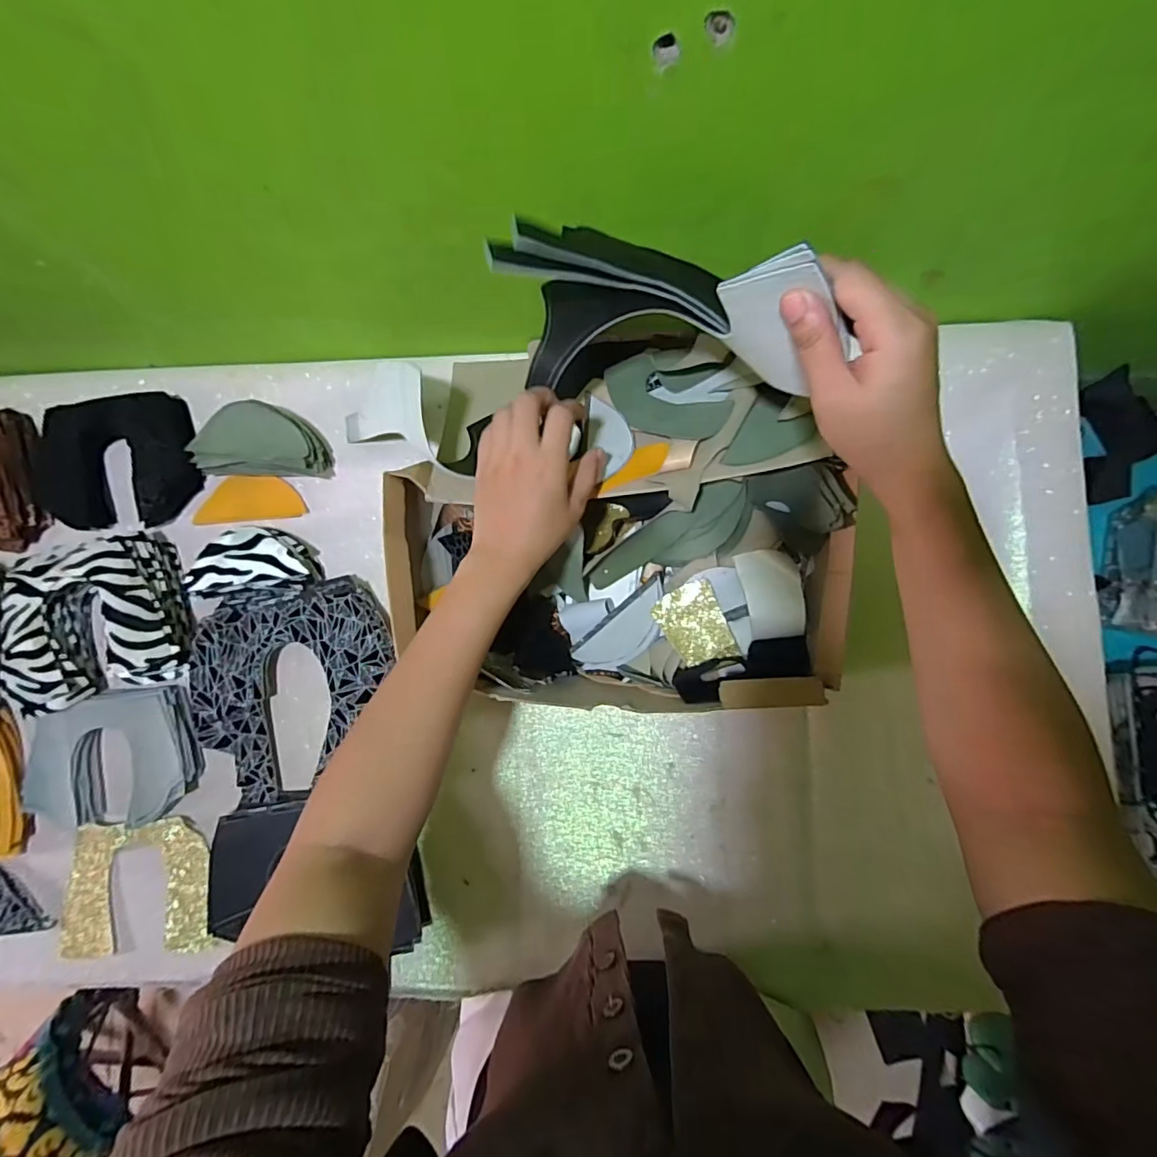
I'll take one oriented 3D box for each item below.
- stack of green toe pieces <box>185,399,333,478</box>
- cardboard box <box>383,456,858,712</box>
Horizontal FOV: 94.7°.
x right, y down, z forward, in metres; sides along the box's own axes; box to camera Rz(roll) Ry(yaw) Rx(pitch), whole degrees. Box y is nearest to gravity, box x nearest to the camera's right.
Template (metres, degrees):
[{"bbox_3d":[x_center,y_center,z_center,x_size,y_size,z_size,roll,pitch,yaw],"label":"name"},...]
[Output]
[{"bbox_3d":[-0.311,-0.134,0.525,0.131,0.049,0.063,2,85,3],"label":"stack of green toe pieces"},{"bbox_3d":[0.030,-0.003,0.456,0.348,0.106,0.206,0,85,3],"label":"cardboard box"}]

